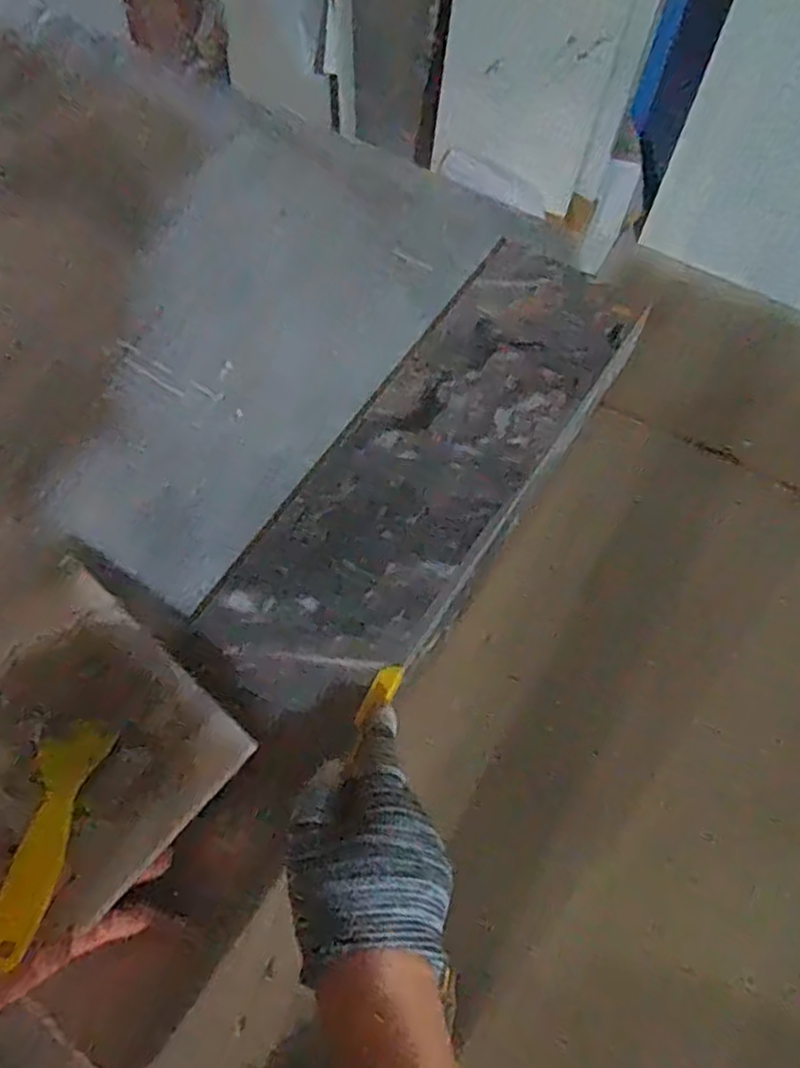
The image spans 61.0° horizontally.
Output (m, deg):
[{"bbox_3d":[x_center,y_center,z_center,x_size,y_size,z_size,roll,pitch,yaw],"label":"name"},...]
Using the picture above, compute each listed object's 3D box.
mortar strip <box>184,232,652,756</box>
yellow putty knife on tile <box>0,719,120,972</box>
[{"bbox_3d":[0.025,-0.049,0.507,0.145,0.018,0.435,32,70,14],"label":"mortar strip"},{"bbox_3d":[-0.190,0.159,0.368,0.042,0.007,0.121,-2,45,1],"label":"yellow putty knife on tile"}]

